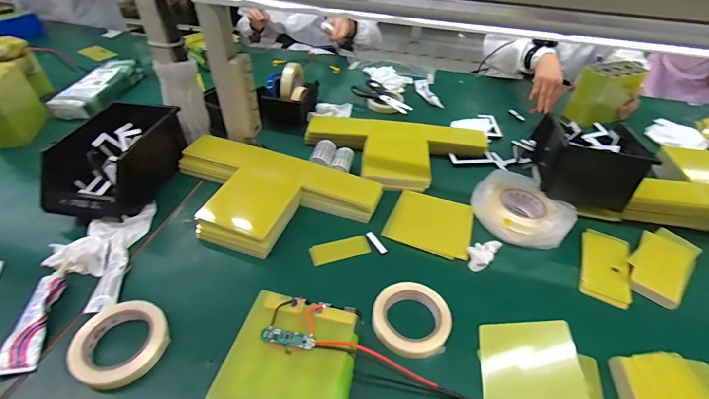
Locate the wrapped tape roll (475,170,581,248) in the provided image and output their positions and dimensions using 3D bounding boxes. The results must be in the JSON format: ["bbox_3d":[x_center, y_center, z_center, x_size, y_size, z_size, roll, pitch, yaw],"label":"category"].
[{"bbox_3d":[0.322,0.011,0.697,0.151,0.059,0.180,-17,46,-19],"label":"wrapped tape roll"}]

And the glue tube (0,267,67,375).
[{"bbox_3d":[-0.452,0.162,0.500,0.045,0.028,0.151,-9,44,-12],"label":"glue tube"}]

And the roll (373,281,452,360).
[{"bbox_3d":[0.085,0.180,0.536,0.112,0.033,0.104,1,43,-1],"label":"roll"}]

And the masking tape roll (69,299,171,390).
[{"bbox_3d":[-0.319,0.190,0.489,0.109,0.028,0.121,-31,52,-30],"label":"masking tape roll"}]

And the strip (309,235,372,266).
[{"bbox_3d":[-0.026,0.090,0.645,0.107,0.009,0.042,-11,45,-13],"label":"strip"}]

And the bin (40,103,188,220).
[{"bbox_3d":[-0.463,-0.089,0.720,0.147,0.106,0.285,9,44,8],"label":"bin"}]

